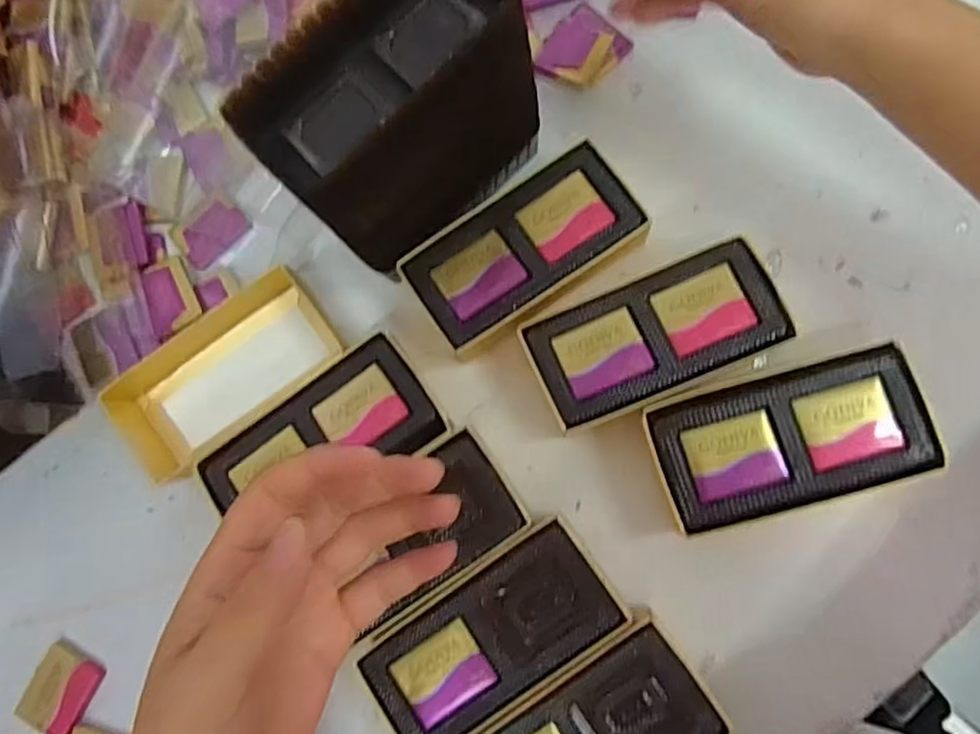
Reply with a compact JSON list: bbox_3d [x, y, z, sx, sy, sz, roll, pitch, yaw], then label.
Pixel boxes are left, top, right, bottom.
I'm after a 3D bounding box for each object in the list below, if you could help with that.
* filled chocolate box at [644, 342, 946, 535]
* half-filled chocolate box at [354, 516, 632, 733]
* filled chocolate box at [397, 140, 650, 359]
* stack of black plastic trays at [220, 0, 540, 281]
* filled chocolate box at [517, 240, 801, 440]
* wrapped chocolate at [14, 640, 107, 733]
[{"bbox_3d":[0.133,0.033,0.296,0.113,0.033,0.058,-14,79,5],"label":"filled chocolate box"},{"bbox_3d":[0.002,0.123,0.299,0.113,0.032,0.055,-35,78,0],"label":"half-filled chocolate box"},{"bbox_3d":[0.018,-0.056,0.328,0.111,0.034,0.060,-34,78,1],"label":"filled chocolate box"},{"bbox_3d":[-0.033,-0.110,0.294,0.120,0.122,0.069,-45,78,-2],"label":"stack of black plastic trays"},{"bbox_3d":[0.078,-0.013,0.313,0.113,0.033,0.054,-22,78,3],"label":"filled chocolate box"},{"bbox_3d":[-0.220,0.167,0.331,0.032,0.009,0.041,28,85,11],"label":"wrapped chocolate"}]

